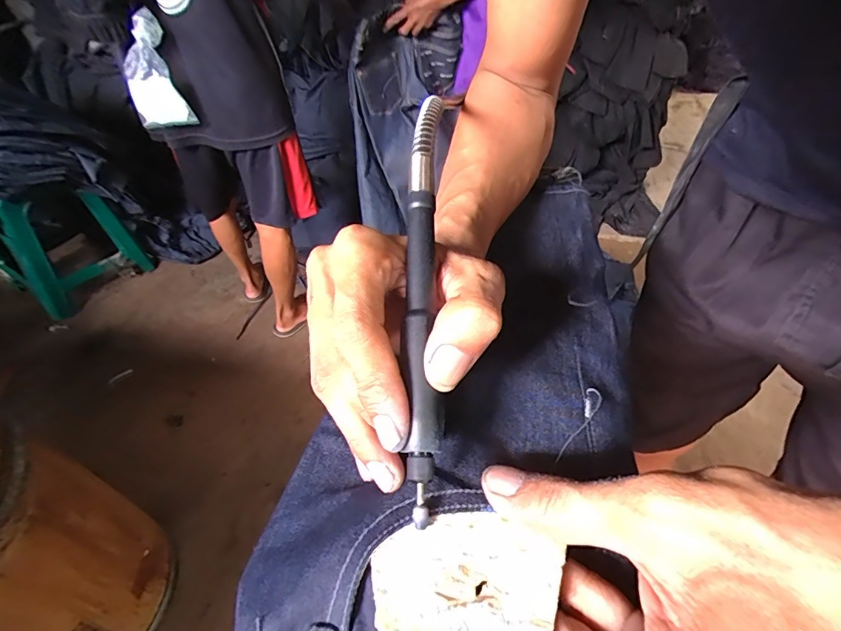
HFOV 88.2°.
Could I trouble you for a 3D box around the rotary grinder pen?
[{"bbox_3d":[0.001,-0.027,0.208,0.015,0.022,0.226,0,68,1],"label":"rotary grinder pen"}]

